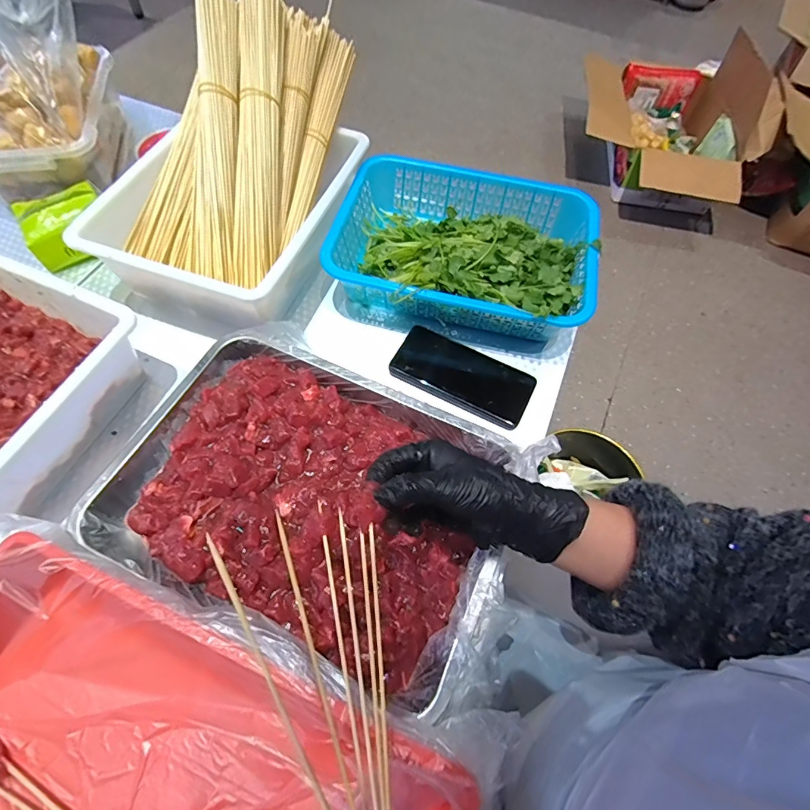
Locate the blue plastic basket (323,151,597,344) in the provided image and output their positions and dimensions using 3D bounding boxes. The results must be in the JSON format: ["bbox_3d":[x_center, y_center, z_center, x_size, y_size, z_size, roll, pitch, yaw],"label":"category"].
[{"bbox_3d":[0.074,-0.195,0.569,0.305,0.071,0.227,13,62,4],"label":"blue plastic basket"}]

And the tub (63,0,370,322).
[{"bbox_3d":[-0.190,-0.305,0.537,0.224,0.197,0.388,19,62,7],"label":"tub"}]

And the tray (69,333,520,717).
[{"bbox_3d":[-0.082,0.078,0.416,0.347,0.041,0.245,22,63,9],"label":"tray"}]

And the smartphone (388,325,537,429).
[{"bbox_3d":[0.068,-0.037,0.523,0.158,0.012,0.077,26,63,10],"label":"smartphone"}]

